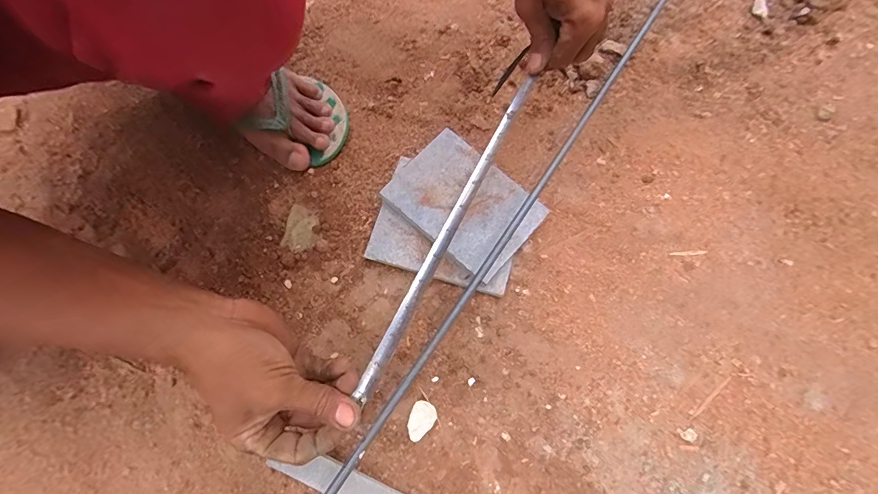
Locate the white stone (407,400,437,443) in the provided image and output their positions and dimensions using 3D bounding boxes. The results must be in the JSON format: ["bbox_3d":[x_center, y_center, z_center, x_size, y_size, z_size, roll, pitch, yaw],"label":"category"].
[{"bbox_3d":[-0.017,0.167,0.401,0.024,0.015,0.036,16,75,6],"label":"white stone"}]

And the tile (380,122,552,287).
[{"bbox_3d":[0.028,-0.049,0.456,0.151,0.008,0.109,42,76,11],"label":"tile"}]

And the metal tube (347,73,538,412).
[{"bbox_3d":[0.011,-0.021,0.369,0.012,0.007,0.326,26,76,9],"label":"metal tube"}]

